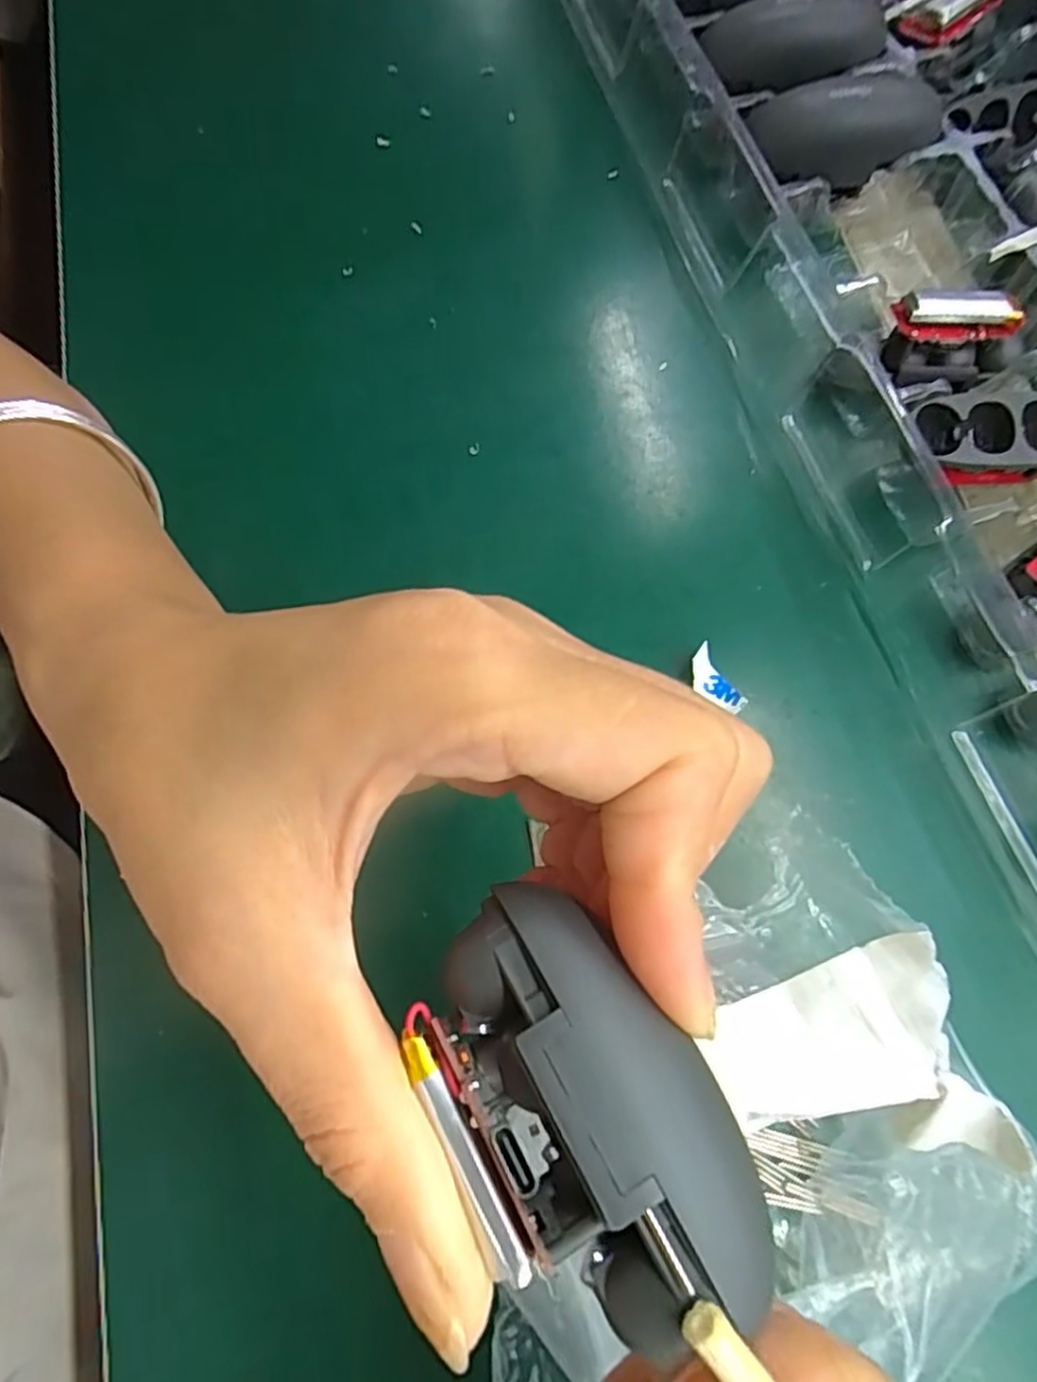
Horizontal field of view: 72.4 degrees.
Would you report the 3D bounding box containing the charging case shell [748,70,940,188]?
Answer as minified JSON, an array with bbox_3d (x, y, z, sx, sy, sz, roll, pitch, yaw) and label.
[{"bbox_3d":[0.112,-0.192,0.246,0.060,0.029,0.019,-3,73,1],"label":"charging case shell"}]

